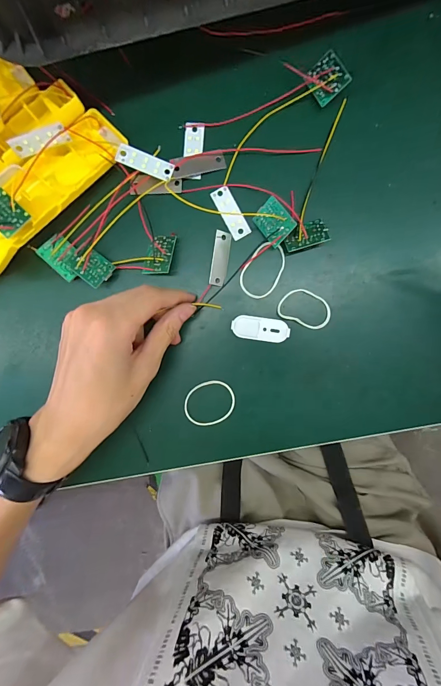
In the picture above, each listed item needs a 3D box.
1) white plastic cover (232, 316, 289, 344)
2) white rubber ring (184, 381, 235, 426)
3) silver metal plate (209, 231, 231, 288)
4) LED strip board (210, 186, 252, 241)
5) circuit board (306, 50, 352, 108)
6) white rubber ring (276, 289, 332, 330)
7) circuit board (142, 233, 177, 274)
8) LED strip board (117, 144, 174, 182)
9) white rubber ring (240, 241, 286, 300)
[{"bbox_3d":[0.035,-0.012,0.286,0.050,0.004,0.020,8,93,2],"label":"white plastic cover"},{"bbox_3d":[-0.010,0.055,0.293,0.046,0.004,0.039,-17,92,3],"label":"white rubber ring"},{"bbox_3d":[-0.001,-0.073,0.284,0.015,0.004,0.045,7,96,-31],"label":"silver metal plate"},{"bbox_3d":[0.009,-0.113,0.283,0.016,0.004,0.046,-28,91,3],"label":"LED strip board"},{"bbox_3d":[0.086,-0.212,0.262,0.027,0.004,0.033,-32,75,26],"label":"circuit board"},{"bbox_3d":[0.074,-0.030,0.284,0.045,0.004,0.030,22,93,1],"label":"white rubber ring"},{"bbox_3d":[-0.052,-0.076,0.277,0.025,0.005,0.037,5,77,14],"label":"circuit board"},{"bbox_3d":[-0.062,-0.148,0.269,0.045,0.004,0.016,18,86,-9],"label":"LED strip board"},{"bbox_3d":[0.037,-0.062,0.281,0.032,0.008,0.048,34,98,-4],"label":"white rubber ring"}]

